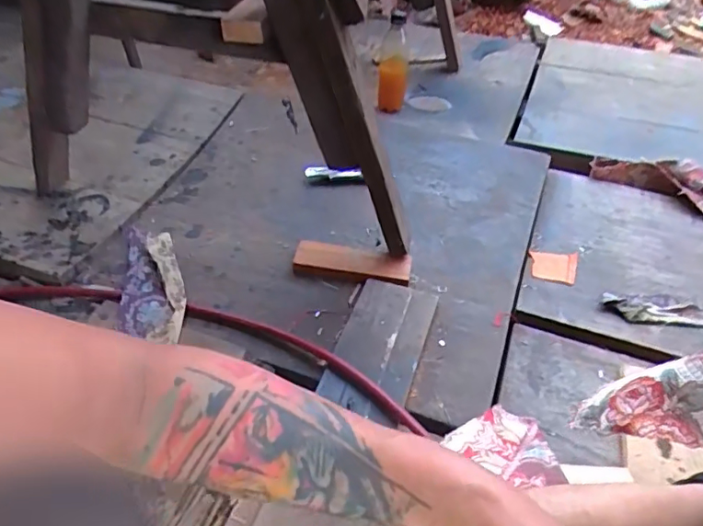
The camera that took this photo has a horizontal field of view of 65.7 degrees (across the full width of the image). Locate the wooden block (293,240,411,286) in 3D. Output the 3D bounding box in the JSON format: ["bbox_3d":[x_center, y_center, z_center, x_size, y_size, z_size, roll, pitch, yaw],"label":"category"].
[{"bbox_3d":[0.002,0.000,0.807,0.170,0.019,0.055,8,46,9],"label":"wooden block"}]

